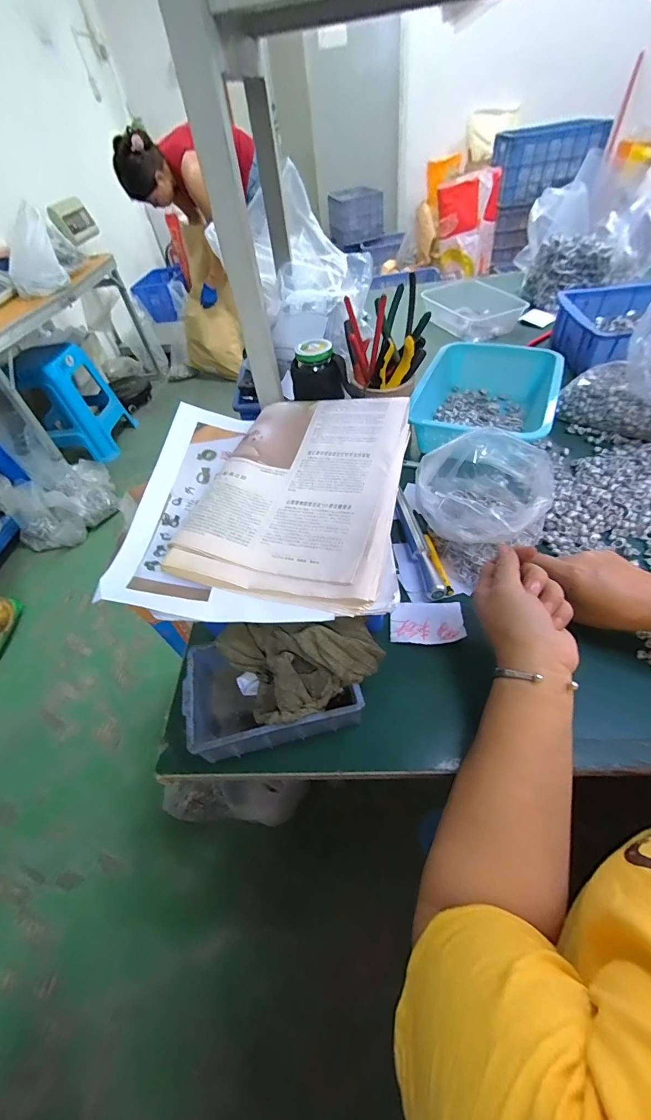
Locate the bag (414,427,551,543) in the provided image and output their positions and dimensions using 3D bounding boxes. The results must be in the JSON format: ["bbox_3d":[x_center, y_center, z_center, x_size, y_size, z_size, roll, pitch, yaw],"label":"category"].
[{"bbox_3d":[0.180,-0.083,0.450,0.141,0.081,0.134,16,54,21],"label":"bag"}]

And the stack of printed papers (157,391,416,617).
[{"bbox_3d":[-0.022,-0.086,0.411,0.197,0.037,0.276,8,52,15],"label":"stack of printed papers"}]

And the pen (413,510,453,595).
[{"bbox_3d":[0.129,-0.014,0.470,0.014,0.010,0.127,-11,49,-1],"label":"pen"}]

